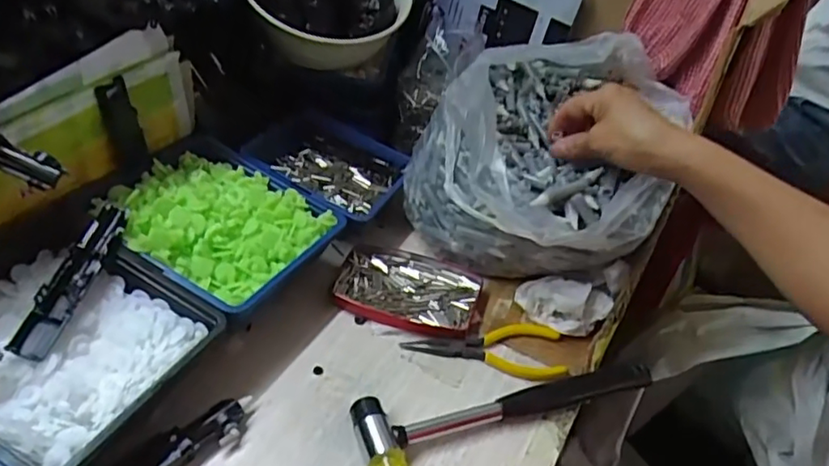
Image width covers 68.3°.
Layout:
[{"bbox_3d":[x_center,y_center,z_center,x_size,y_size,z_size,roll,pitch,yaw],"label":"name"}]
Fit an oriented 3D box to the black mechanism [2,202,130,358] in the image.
[{"bbox_3d":[-0.233,0.028,0.415,0.031,0.022,0.121,11,54,5],"label":"black mechanism"}]

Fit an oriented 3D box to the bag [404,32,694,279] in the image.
[{"bbox_3d":[0.113,-0.069,0.546,0.211,0.162,0.203,24,40,21],"label":"bag"}]

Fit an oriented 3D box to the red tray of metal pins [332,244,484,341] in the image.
[{"bbox_3d":[-0.006,0.050,0.528,0.120,0.016,0.089,16,38,12],"label":"red tray of metal pins"}]

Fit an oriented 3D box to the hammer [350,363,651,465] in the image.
[{"bbox_3d":[0.072,0.120,0.443,0.233,0.023,0.061,-11,41,-23],"label":"hammer"}]

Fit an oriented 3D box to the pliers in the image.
[{"bbox_3d":[0.056,0.088,0.489,0.125,0.007,0.050,8,37,1],"label":"pliers"}]

